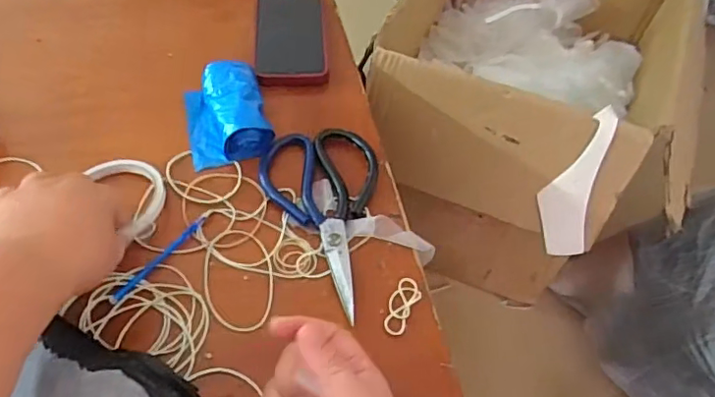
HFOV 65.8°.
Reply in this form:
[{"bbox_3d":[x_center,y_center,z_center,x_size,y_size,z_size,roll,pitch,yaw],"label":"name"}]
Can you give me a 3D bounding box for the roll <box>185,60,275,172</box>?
[{"bbox_3d":[-0.127,-0.084,0.530,0.073,0.039,0.107,-11,53,-11],"label":"roll"}]

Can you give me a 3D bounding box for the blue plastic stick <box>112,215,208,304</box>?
[{"bbox_3d":[-0.159,0.048,0.448,0.009,0.005,0.098,28,56,19],"label":"blue plastic stick"}]

